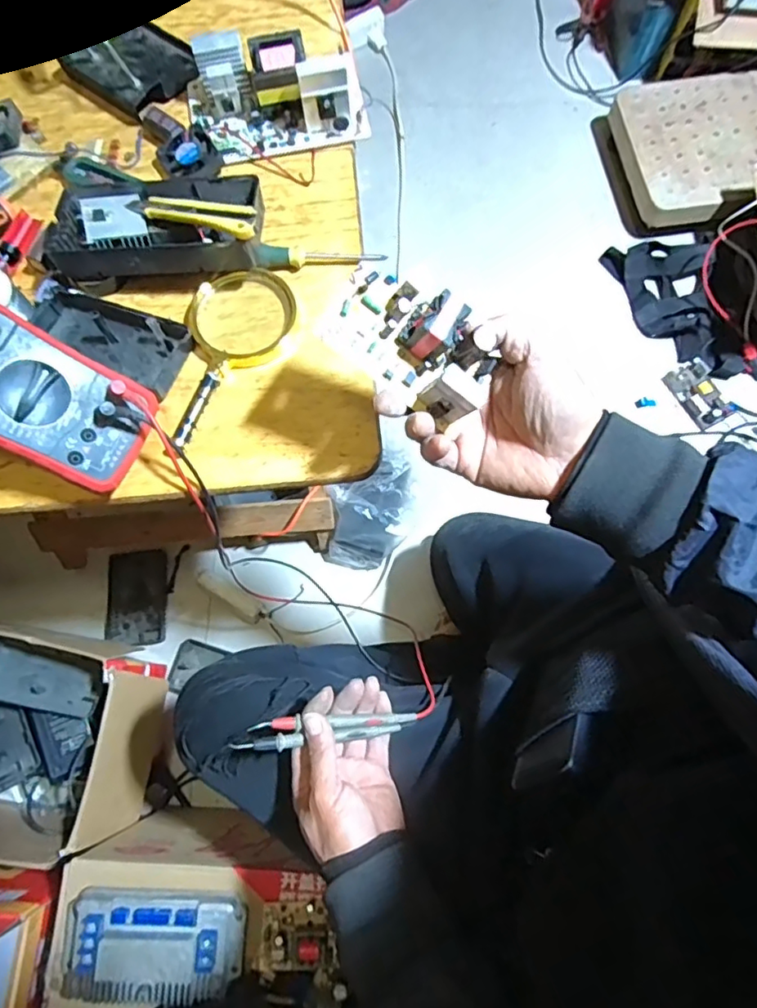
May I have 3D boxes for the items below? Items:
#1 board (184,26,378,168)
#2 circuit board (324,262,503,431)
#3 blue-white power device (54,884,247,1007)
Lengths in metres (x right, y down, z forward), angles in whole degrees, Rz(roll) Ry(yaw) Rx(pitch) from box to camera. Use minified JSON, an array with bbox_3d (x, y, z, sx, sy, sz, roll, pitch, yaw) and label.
[{"bbox_3d":[-0.099,-0.391,0.531,0.163,0.051,0.108,-13,73,-3],"label":"board"},{"bbox_3d":[0.024,-0.103,0.357,0.106,0.026,0.063,34,81,-12],"label":"circuit board"},{"bbox_3d":[-0.228,0.440,0.566,0.175,0.042,0.093,0,73,1],"label":"blue-white power device"}]

